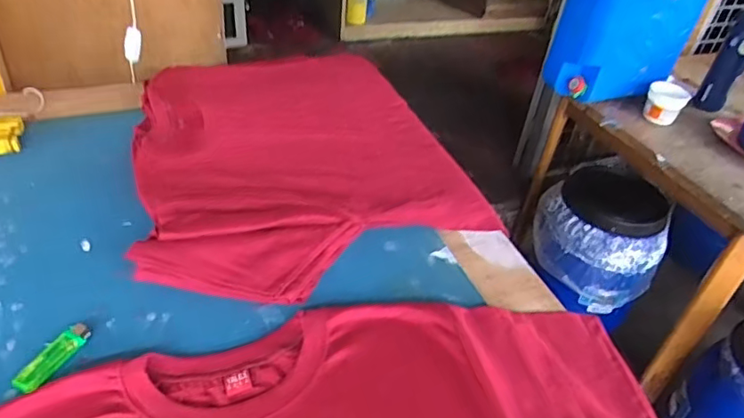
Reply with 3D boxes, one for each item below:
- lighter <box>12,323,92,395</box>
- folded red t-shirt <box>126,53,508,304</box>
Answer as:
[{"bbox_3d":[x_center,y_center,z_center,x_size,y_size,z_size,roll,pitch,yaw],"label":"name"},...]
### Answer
[{"bbox_3d":[-0.313,0.145,0.551,0.021,0.012,0.078,20,40,16],"label":"lighter"},{"bbox_3d":[-0.120,-0.100,0.855,0.464,0.050,0.566,-8,40,-22],"label":"folded red t-shirt"}]

